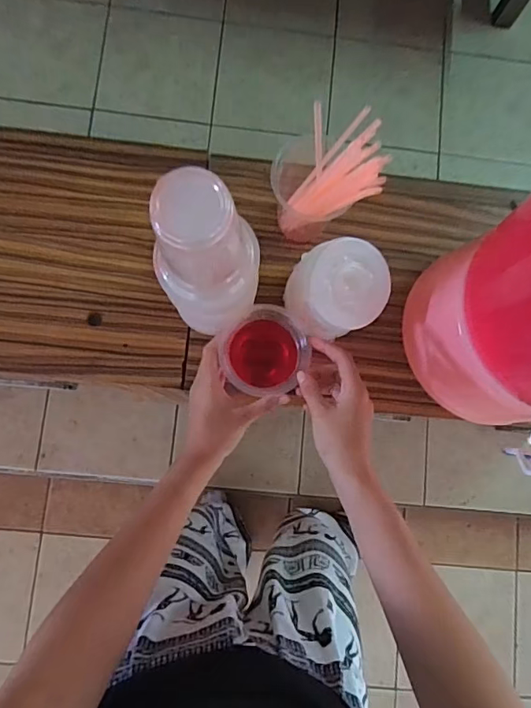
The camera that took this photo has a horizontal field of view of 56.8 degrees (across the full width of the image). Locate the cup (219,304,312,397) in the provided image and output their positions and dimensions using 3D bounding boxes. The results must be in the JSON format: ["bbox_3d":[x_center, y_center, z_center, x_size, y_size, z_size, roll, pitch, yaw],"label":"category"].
[{"bbox_3d":[-0.005,0.002,0.528,0.082,0.098,0.087,0,84,-3],"label":"cup"}]

